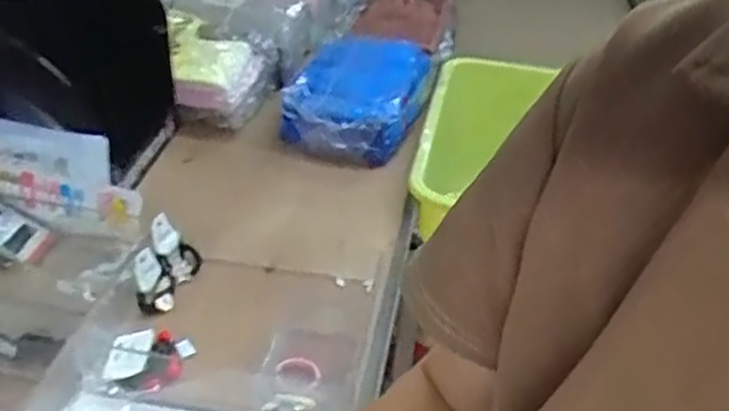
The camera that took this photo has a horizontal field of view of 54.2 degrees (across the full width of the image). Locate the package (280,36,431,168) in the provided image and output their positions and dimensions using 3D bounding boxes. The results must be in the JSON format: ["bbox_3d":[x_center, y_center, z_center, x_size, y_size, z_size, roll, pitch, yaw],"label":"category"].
[{"bbox_3d":[-0.004,-0.201,1.210,0.217,0.080,0.355,8,35,4],"label":"package"}]

